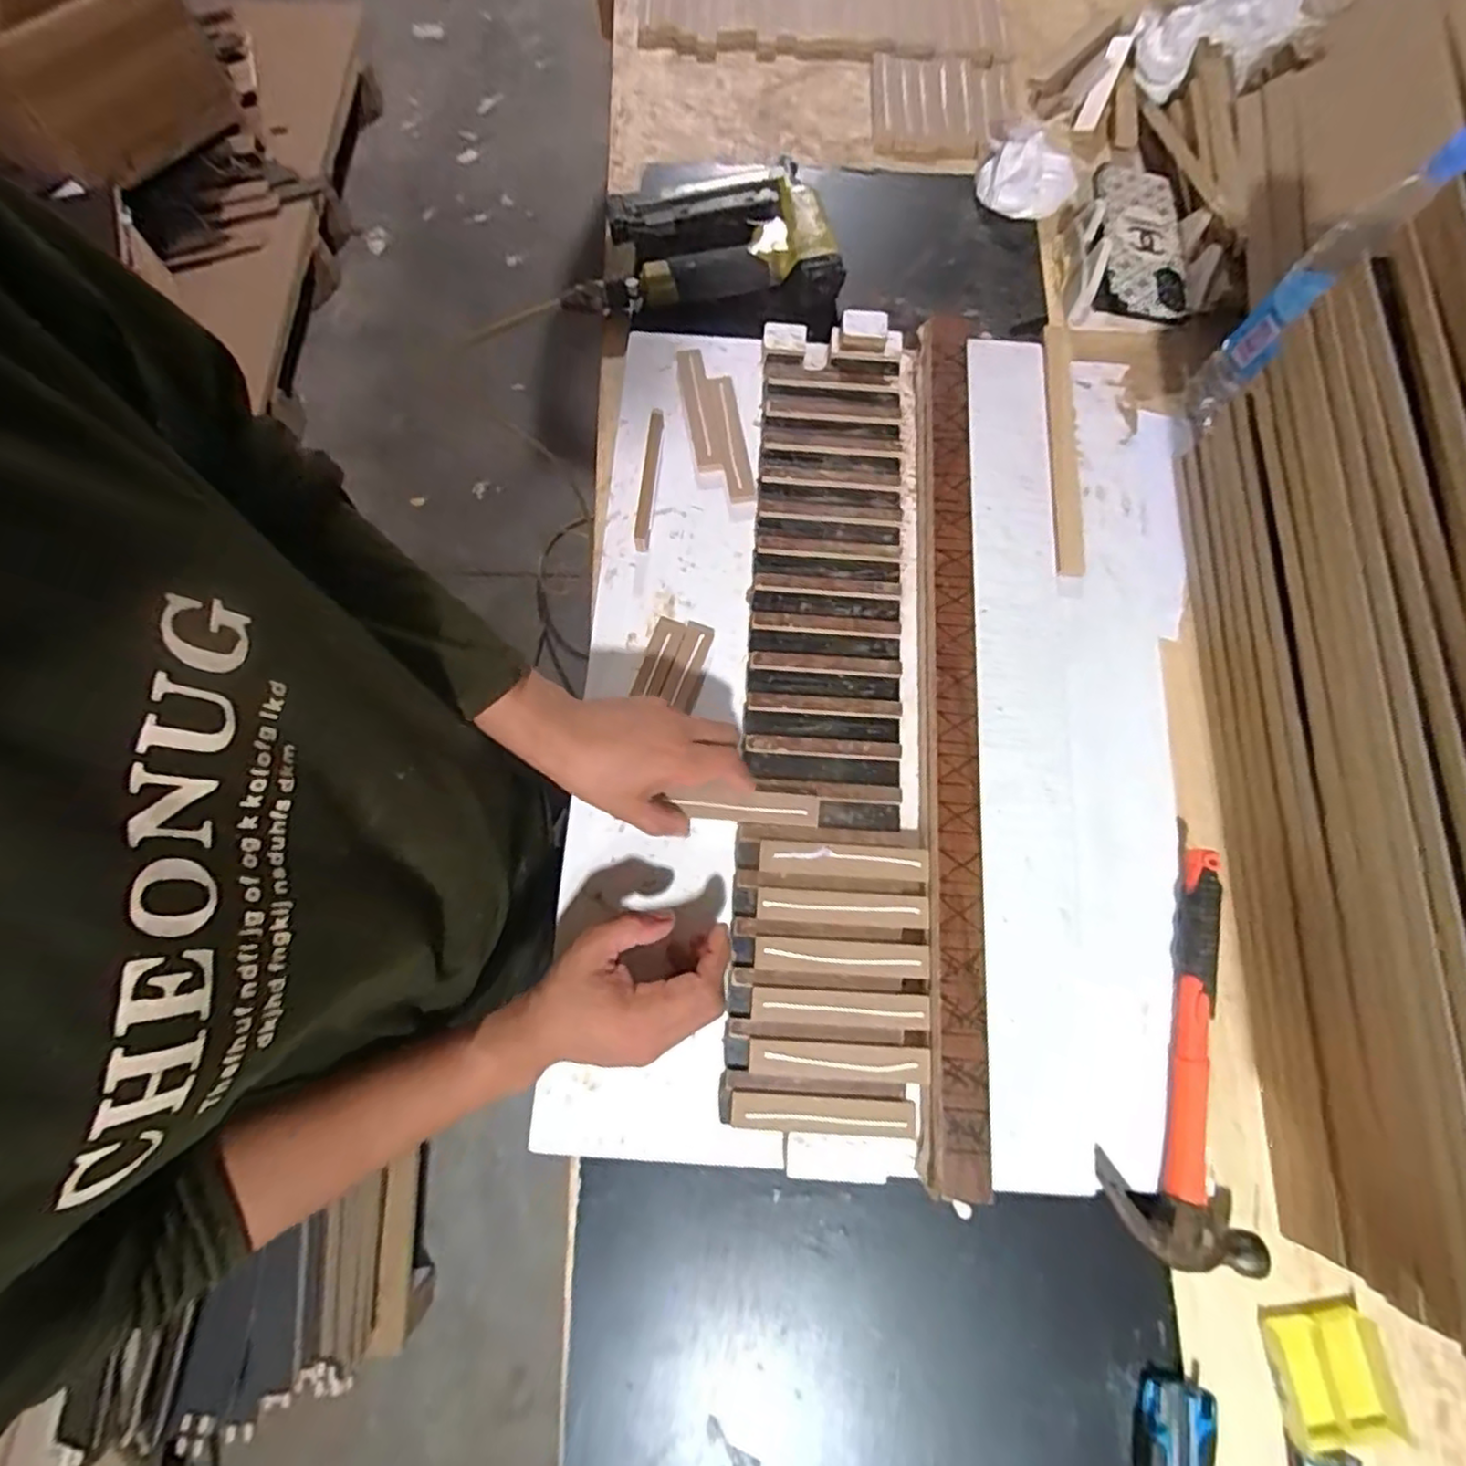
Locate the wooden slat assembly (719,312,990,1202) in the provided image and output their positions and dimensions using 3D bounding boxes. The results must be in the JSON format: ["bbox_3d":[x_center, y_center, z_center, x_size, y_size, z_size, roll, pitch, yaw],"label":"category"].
[{"bbox_3d":[0.091,-0.037,0.491,0.162,0.029,0.597,3,75,1],"label":"wooden slat assembly"}]

